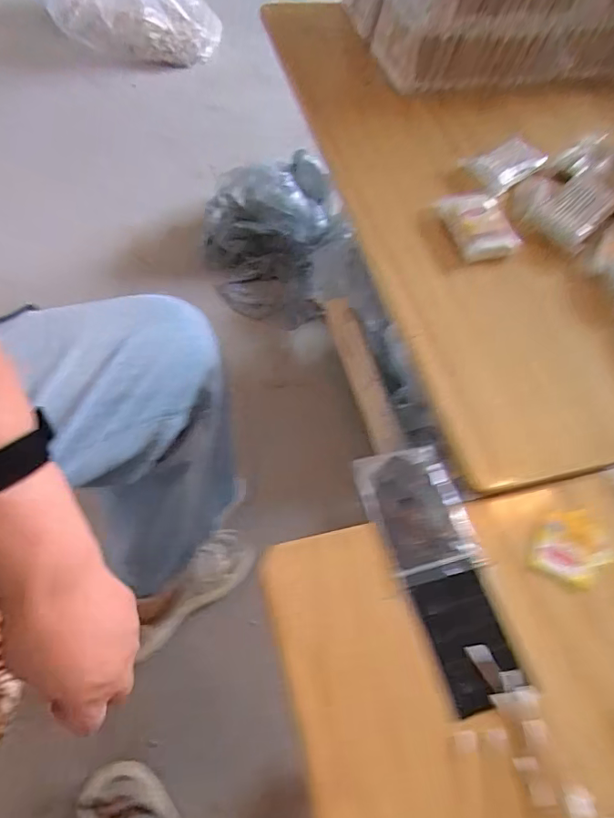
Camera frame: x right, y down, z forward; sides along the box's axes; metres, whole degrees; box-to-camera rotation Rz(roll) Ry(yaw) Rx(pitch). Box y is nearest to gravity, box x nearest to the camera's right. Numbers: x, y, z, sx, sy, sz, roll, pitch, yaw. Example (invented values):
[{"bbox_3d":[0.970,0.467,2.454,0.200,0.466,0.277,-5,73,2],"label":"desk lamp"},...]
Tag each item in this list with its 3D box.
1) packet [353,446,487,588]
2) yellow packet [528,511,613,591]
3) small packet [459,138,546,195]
[{"bbox_3d":[0.083,0.077,0.392,0.072,0.005,0.098,-11,62,-13],"label":"packet"},{"bbox_3d":[0.198,0.105,0.389,0.063,0.004,0.049,-35,70,-23],"label":"yellow packet"},{"bbox_3d":[0.227,-0.279,0.592,0.088,0.013,0.058,-28,67,-20],"label":"small packet"}]

